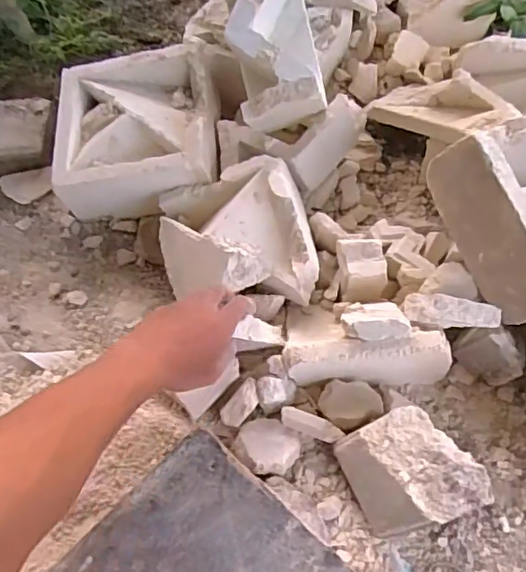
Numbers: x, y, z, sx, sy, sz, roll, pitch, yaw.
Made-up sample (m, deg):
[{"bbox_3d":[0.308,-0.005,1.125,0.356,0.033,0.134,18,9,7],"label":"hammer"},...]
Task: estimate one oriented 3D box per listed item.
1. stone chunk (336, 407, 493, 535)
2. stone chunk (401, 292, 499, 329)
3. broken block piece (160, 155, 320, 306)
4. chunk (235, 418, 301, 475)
[{"bbox_3d":[0.142,0.184,0.579,0.105,0.083,0.111,-22,63,-8],"label":"stone chunk"},{"bbox_3d":[0.200,0.029,0.620,0.098,0.022,0.031,9,60,9],"label":"stone chunk"},{"bbox_3d":[-0.035,-0.063,0.684,0.170,0.077,0.167,-8,59,-2],"label":"broken block piece"},{"bbox_3d":[0.005,0.174,0.619,0.063,0.027,0.063,9,36,-7],"label":"chunk"}]

